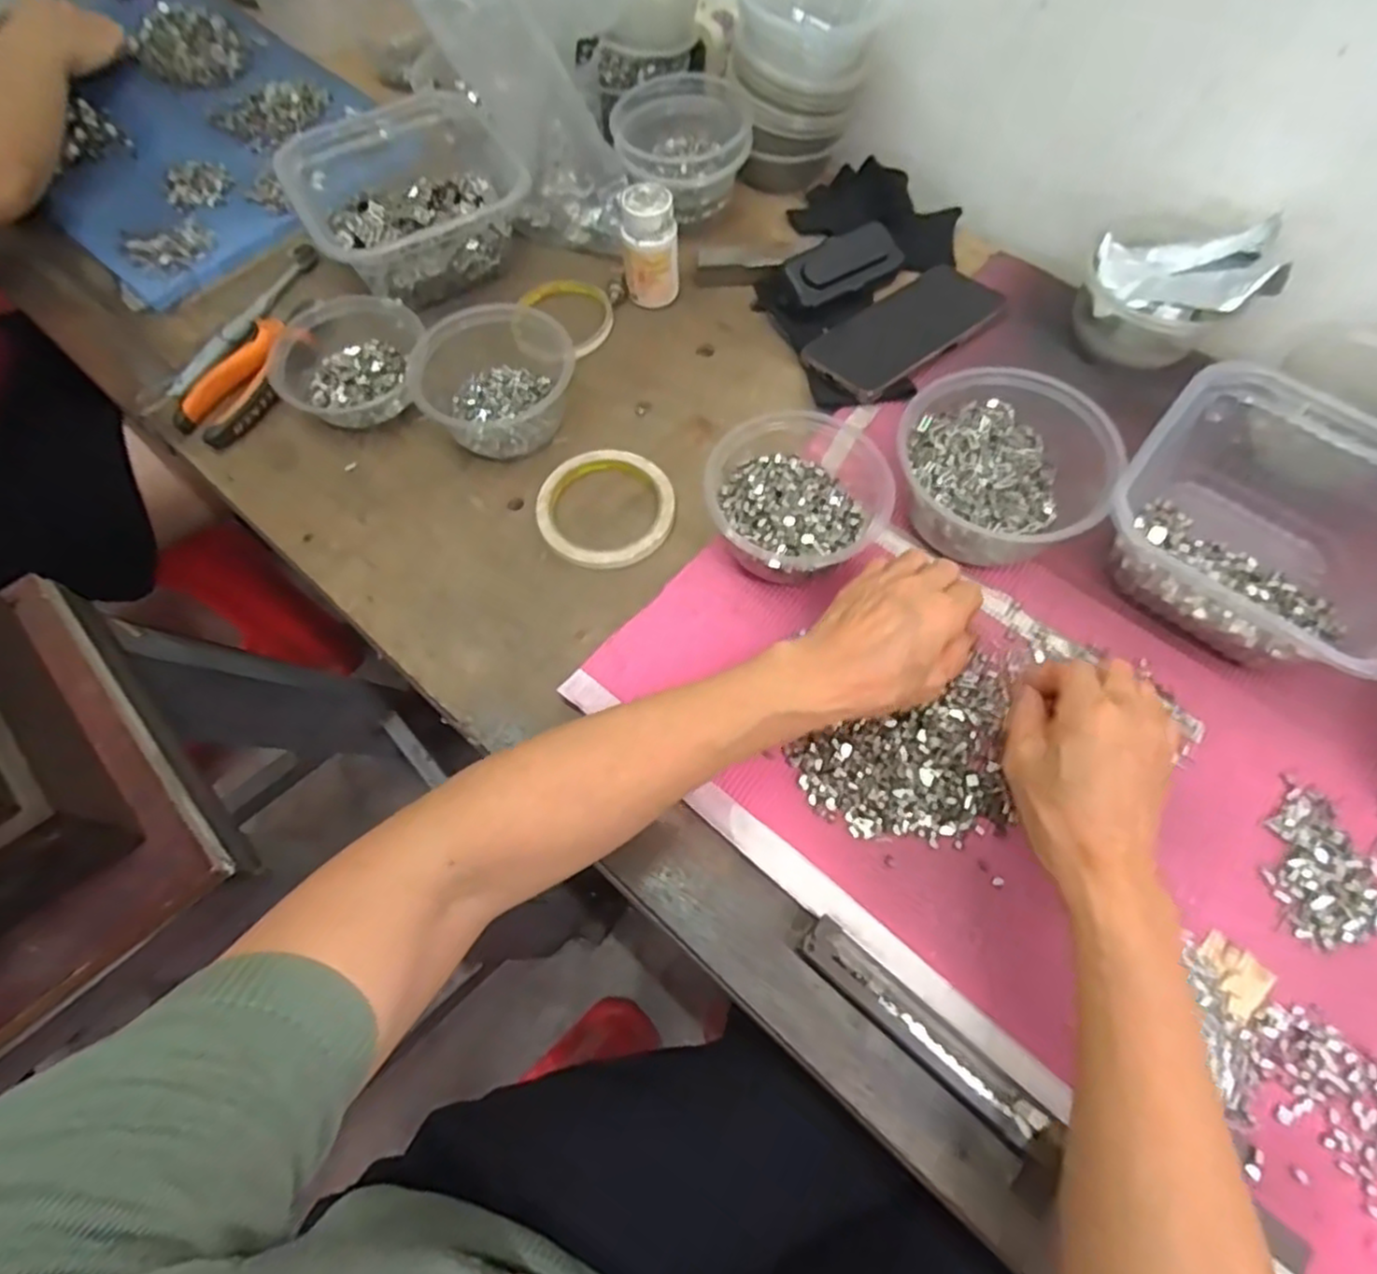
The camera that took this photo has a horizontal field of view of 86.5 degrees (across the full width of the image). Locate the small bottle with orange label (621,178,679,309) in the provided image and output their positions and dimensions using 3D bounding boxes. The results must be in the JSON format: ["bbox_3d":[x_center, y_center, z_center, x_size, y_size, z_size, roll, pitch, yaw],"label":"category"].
[{"bbox_3d":[-0.031,-0.314,0.590,0.044,0.079,0.044,-4,65,1],"label":"small bottle with orange label"}]

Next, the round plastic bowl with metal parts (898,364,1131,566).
[{"bbox_3d":[0.214,-0.112,0.487,0.152,0.065,0.136,-15,66,-4],"label":"round plastic bowl with metal parts"}]

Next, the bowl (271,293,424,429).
[{"bbox_3d":[-0.263,-0.215,0.571,0.113,0.041,0.129,-20,66,-7],"label":"bowl"}]

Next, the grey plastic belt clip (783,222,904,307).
[{"bbox_3d":[0.131,-0.307,0.605,0.106,0.029,0.041,-32,68,-12],"label":"grey plastic belt clip"}]

